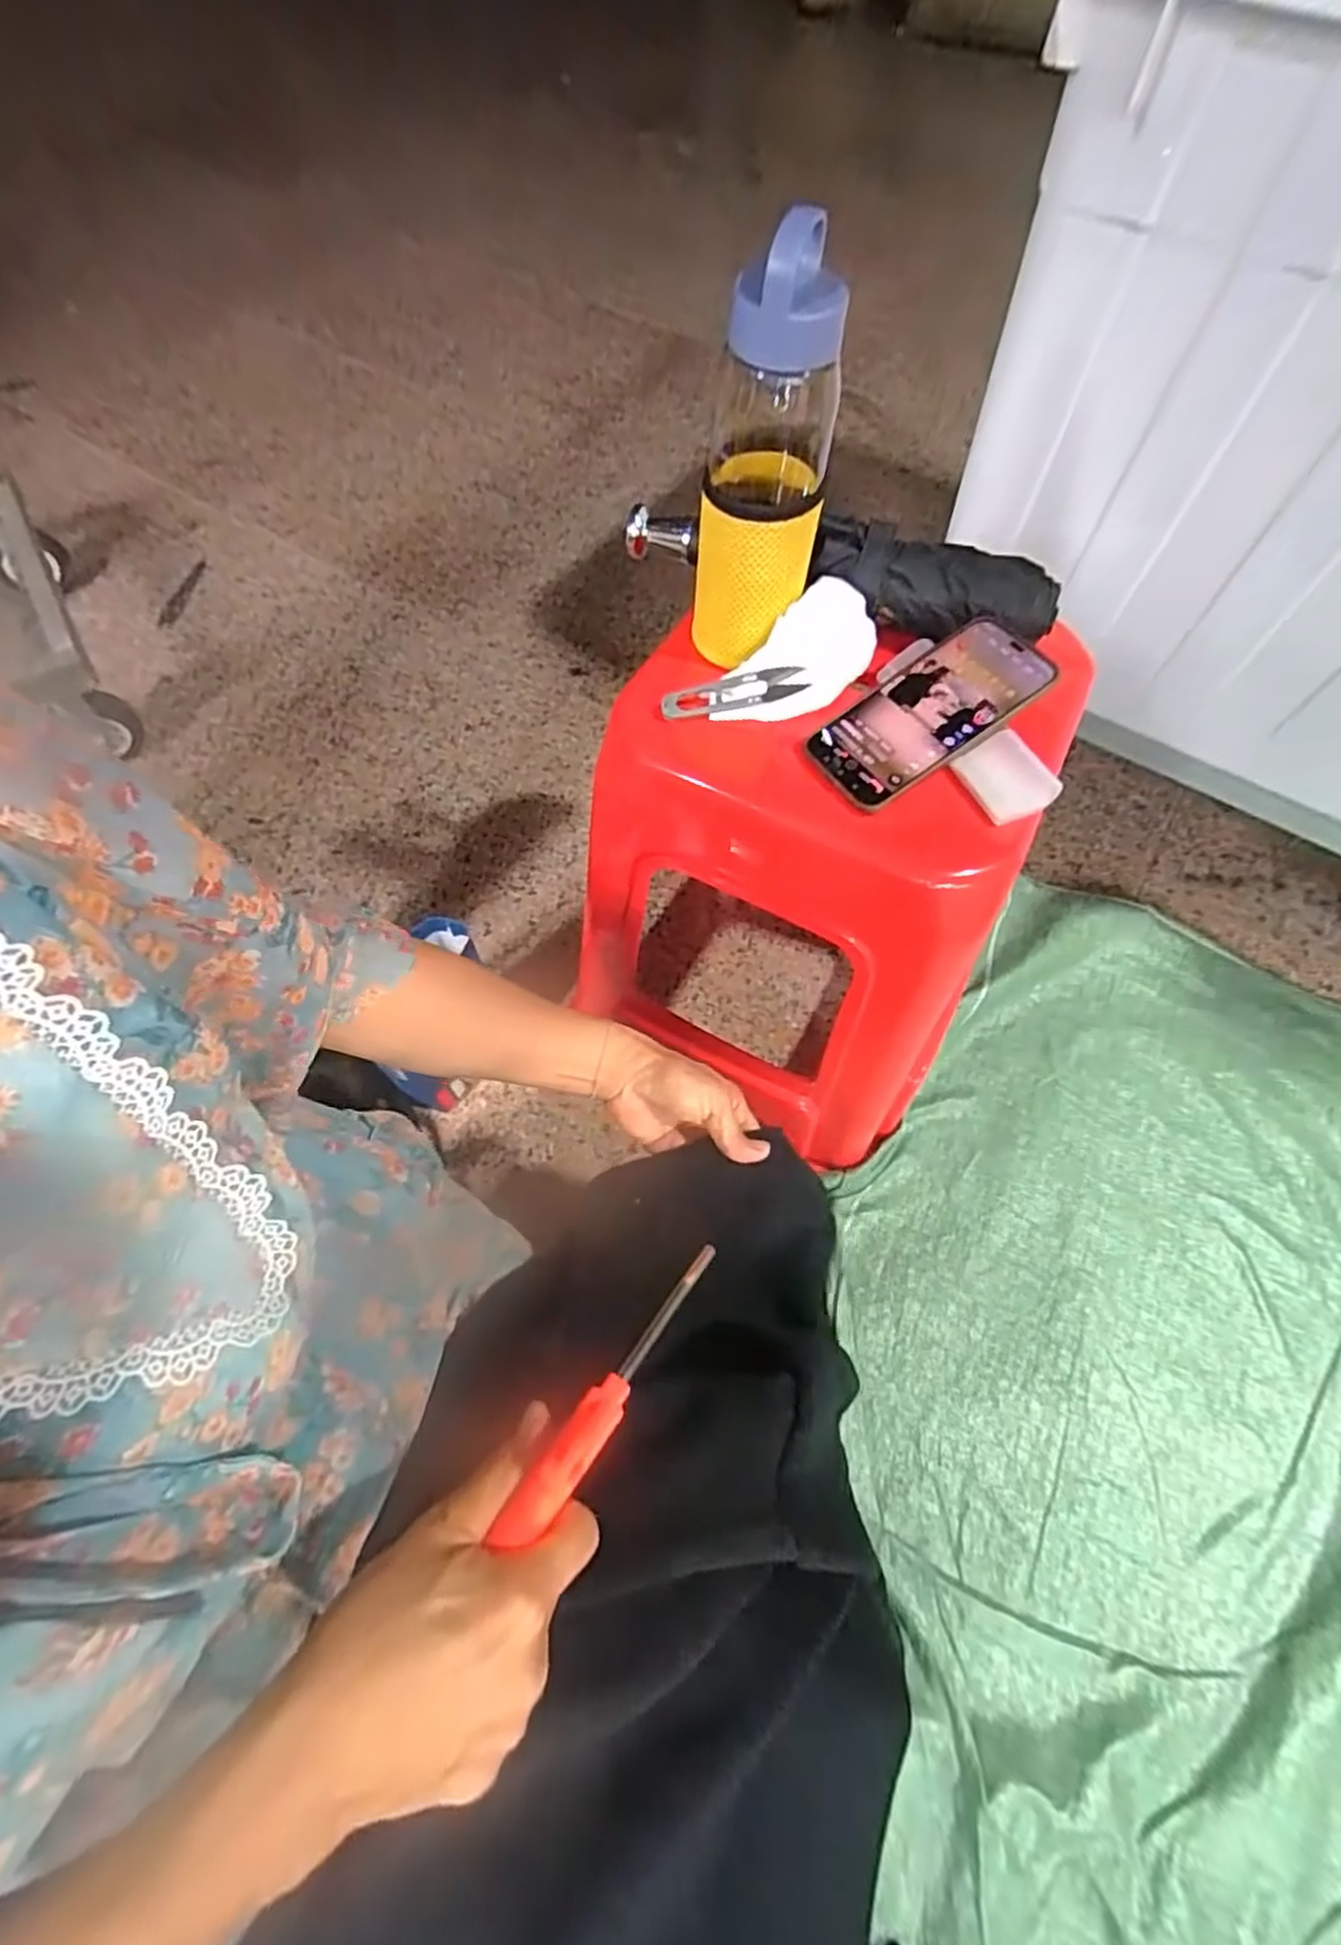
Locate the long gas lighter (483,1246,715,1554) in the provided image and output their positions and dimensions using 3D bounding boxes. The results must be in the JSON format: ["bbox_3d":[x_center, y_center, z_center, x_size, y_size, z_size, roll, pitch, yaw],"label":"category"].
[{"bbox_3d":[-0.020,0.187,0.338,0.020,0.025,0.156,34,40,15],"label":"long gas lighter"}]

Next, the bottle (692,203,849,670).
[{"bbox_3d":[0.057,-0.320,0.457,0.074,0.229,0.088,4,62,1],"label":"bottle"}]

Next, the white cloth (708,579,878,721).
[{"bbox_3d":[0.092,-0.224,0.512,0.127,0.053,0.053,-33,67,-17],"label":"white cloth"}]

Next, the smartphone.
[{"bbox_3d":[0.175,-0.177,0.490,0.159,0.011,0.080,-34,67,2],"label":"smartphone"}]

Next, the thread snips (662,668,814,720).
[{"bbox_3d":[0.044,-0.201,0.514,0.103,0.008,0.023,-10,94,3],"label":"thread snips"}]

